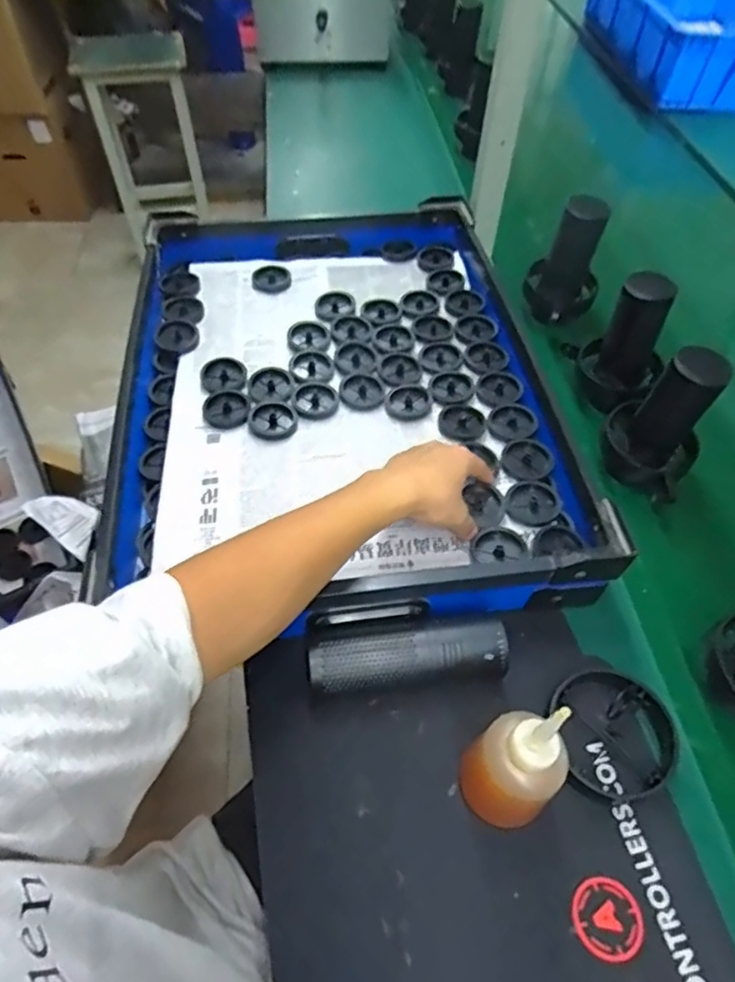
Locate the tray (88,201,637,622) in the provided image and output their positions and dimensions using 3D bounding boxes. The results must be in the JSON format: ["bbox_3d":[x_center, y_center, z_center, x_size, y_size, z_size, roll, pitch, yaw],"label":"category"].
[{"bbox_3d":[-0.037,-0.140,0.698,0.453,0.108,0.632,-4,50,-4],"label":"tray"}]

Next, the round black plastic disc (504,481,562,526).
[{"bbox_3d":[0.163,0.014,0.590,0.050,0.017,0.049,0,50,0],"label":"round black plastic disc"}]

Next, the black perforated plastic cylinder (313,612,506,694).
[{"bbox_3d":[0.034,0.141,0.502,0.164,0.054,0.060,-8,53,-7],"label":"black perforated plastic cylinder"}]

